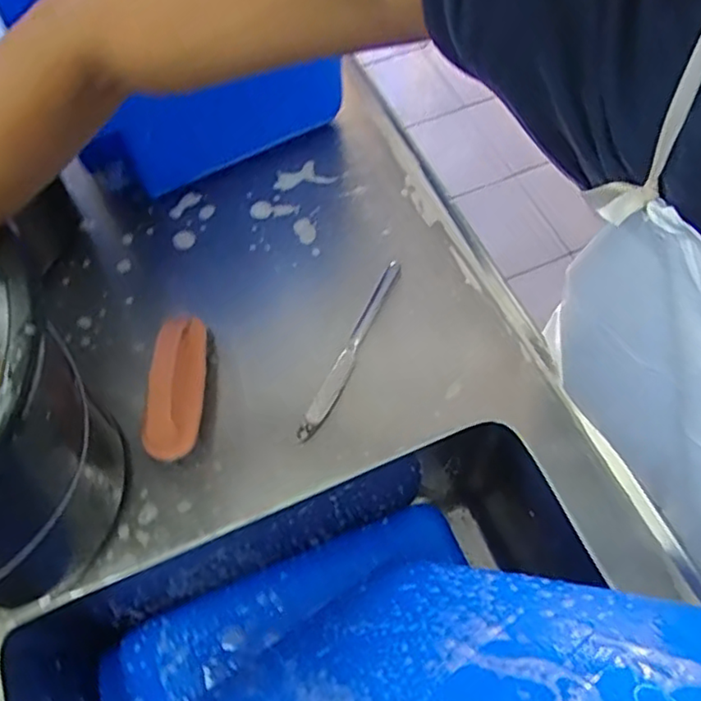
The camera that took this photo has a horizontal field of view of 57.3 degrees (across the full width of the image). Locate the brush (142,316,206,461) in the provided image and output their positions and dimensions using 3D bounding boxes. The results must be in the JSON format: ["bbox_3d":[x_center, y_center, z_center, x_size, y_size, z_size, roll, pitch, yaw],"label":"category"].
[{"bbox_3d":[-0.164,0.037,0.624,0.051,0.066,0.140,6,63,5],"label":"brush"}]

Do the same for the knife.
[{"bbox_3d":[0.004,-0.004,0.671,0.020,0.004,0.224,23,66,13],"label":"knife"}]

